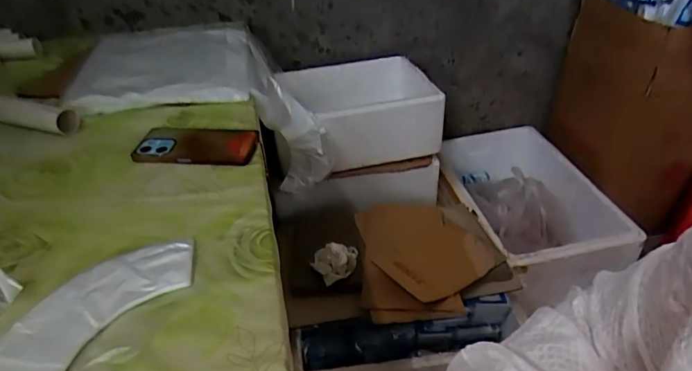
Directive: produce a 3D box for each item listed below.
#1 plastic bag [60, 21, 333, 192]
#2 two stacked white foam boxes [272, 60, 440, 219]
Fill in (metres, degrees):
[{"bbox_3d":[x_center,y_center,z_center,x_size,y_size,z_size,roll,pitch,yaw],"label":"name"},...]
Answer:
[{"bbox_3d":[-0.254,-0.144,0.942,0.409,0.291,0.391,-6,37,-4],"label":"plastic bag"},{"bbox_3d":[0.013,-0.103,1.109,0.391,0.249,0.284,-12,38,-13],"label":"two stacked white foam boxes"}]

